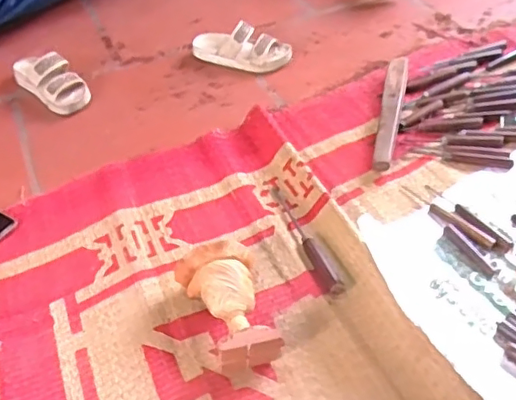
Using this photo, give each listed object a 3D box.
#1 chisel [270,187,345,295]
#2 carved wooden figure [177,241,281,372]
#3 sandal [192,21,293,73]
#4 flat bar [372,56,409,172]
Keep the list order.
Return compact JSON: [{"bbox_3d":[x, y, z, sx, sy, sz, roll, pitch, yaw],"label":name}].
[{"bbox_3d":[0.073,0.058,0.926,0.032,0.026,0.249,-20,48,-14],"label":"chisel"},{"bbox_3d":[-0.039,0.149,0.803,0.112,0.081,0.176,-16,48,-11],"label":"carved wooden figure"},{"bbox_3d":[-0.040,-0.343,1.276,0.220,0.074,0.078,13,49,16],"label":"sandal"},{"bbox_3d":[0.262,-0.176,1.120,0.040,0.039,0.317,10,48,13],"label":"flat bar"}]

